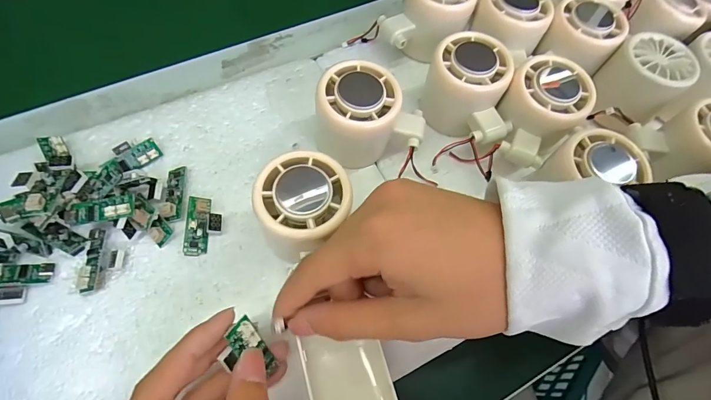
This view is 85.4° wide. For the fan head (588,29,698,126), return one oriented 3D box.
[{"bbox_3d":[0.219,-0.092,0.293,0.058,0.040,0.055,-34,73,-17],"label":"fan head"}]

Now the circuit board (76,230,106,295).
[{"bbox_3d":[-0.165,0.037,0.241,0.014,0.006,0.040,-5,66,-7],"label":"circuit board"}]

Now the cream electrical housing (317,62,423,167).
[{"bbox_3d":[0.011,-0.057,0.268,0.068,0.058,0.052,2,66,-3],"label":"cream electrical housing"}]

